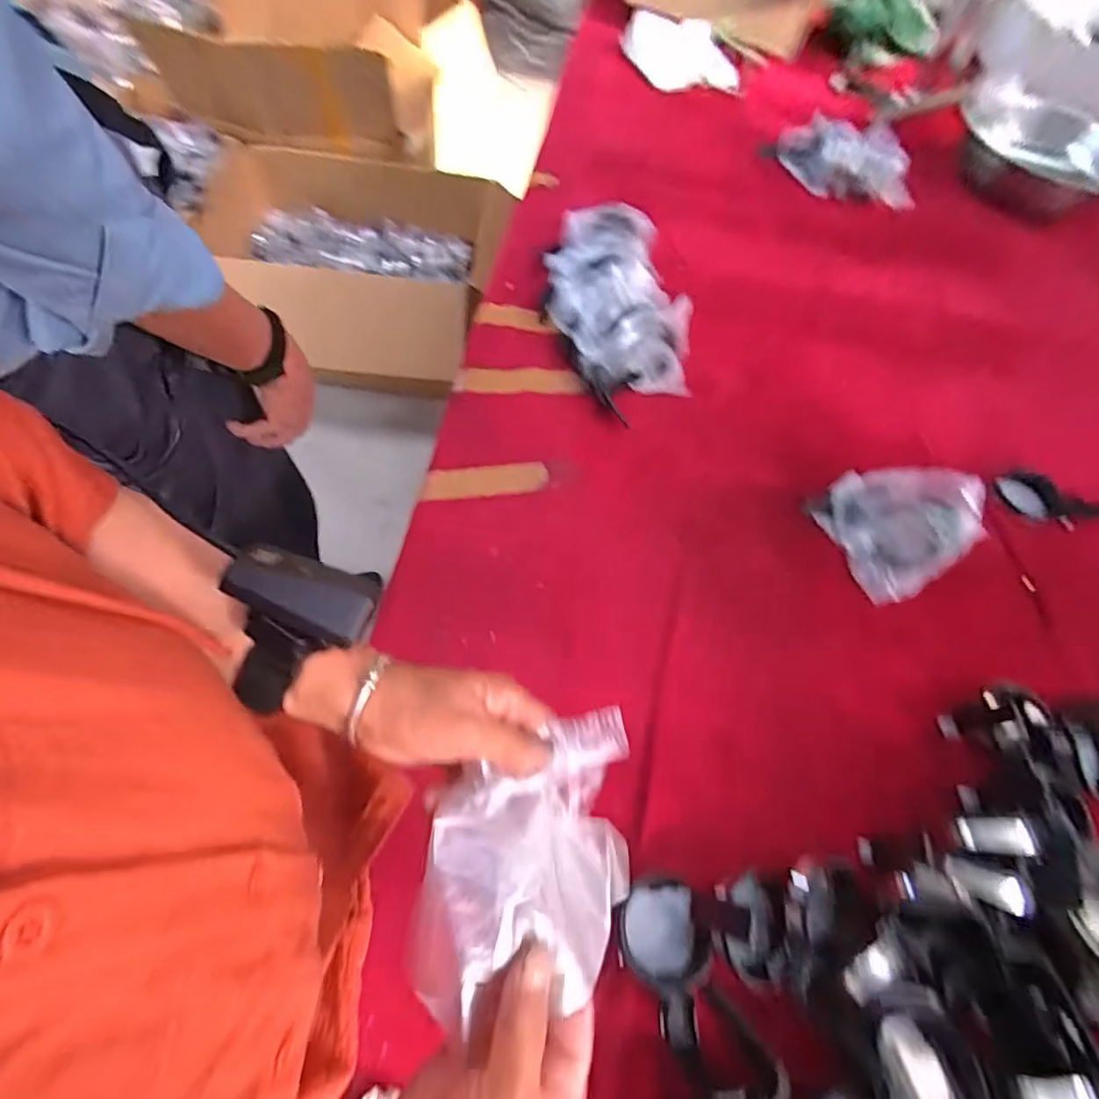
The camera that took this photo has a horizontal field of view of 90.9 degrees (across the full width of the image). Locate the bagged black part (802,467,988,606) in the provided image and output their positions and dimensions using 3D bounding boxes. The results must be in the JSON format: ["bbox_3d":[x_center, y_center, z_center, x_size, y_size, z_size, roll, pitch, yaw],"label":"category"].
[{"bbox_3d":[0.347,-0.030,0.536,0.095,0.096,0.127,-15,64,-13],"label":"bagged black part"}]

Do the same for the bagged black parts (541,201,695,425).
[{"bbox_3d":[0.072,-0.301,0.662,0.151,0.088,0.298,-6,63,-8],"label":"bagged black parts"}]

